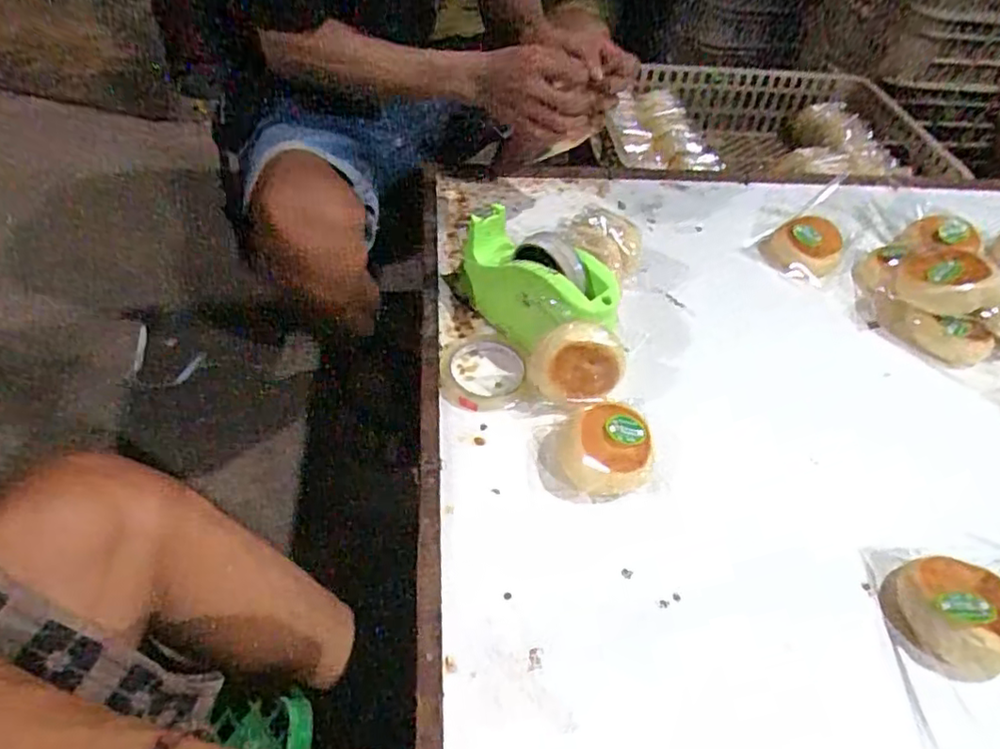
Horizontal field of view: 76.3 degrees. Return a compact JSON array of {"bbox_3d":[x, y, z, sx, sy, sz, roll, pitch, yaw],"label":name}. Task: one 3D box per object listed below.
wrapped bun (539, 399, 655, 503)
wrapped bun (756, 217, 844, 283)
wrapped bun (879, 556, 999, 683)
[{"bbox_3d":[0.089,0.070,0.590,0.105,0.047,0.087,5,49,0],"label":"wrapped bun"},{"bbox_3d":[0.396,-0.167,0.824,0.098,0.041,0.082,26,53,18],"label":"wrapped bun"},{"bbox_3d":[0.368,0.189,0.509,0.097,0.048,0.091,2,49,-2],"label":"wrapped bun"}]

